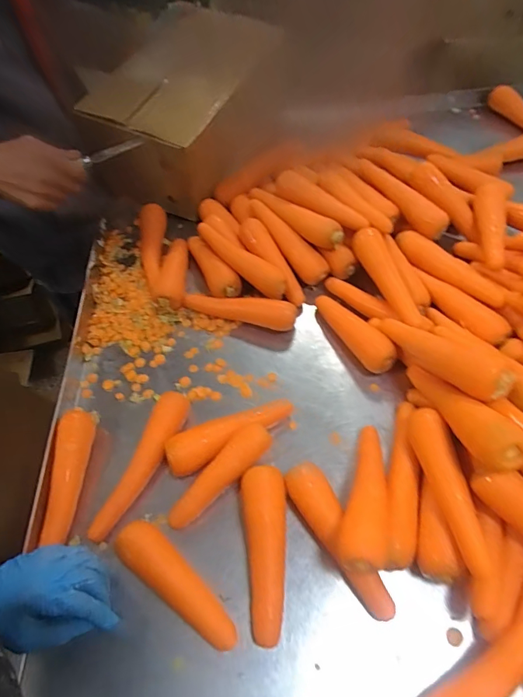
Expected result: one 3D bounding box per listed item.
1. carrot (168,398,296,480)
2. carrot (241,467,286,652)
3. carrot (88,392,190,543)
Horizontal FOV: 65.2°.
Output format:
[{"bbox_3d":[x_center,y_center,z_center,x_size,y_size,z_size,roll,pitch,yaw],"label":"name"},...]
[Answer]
[{"bbox_3d":[-0.037,0.112,0.531,0.170,0.048,0.046,-23,57,-12],"label":"carrot"},{"bbox_3d":[0.006,0.223,0.454,0.051,0.050,0.173,-5,55,0],"label":"carrot"},{"bbox_3d":[-0.147,0.147,0.519,0.041,0.044,0.193,18,58,16],"label":"carrot"}]

